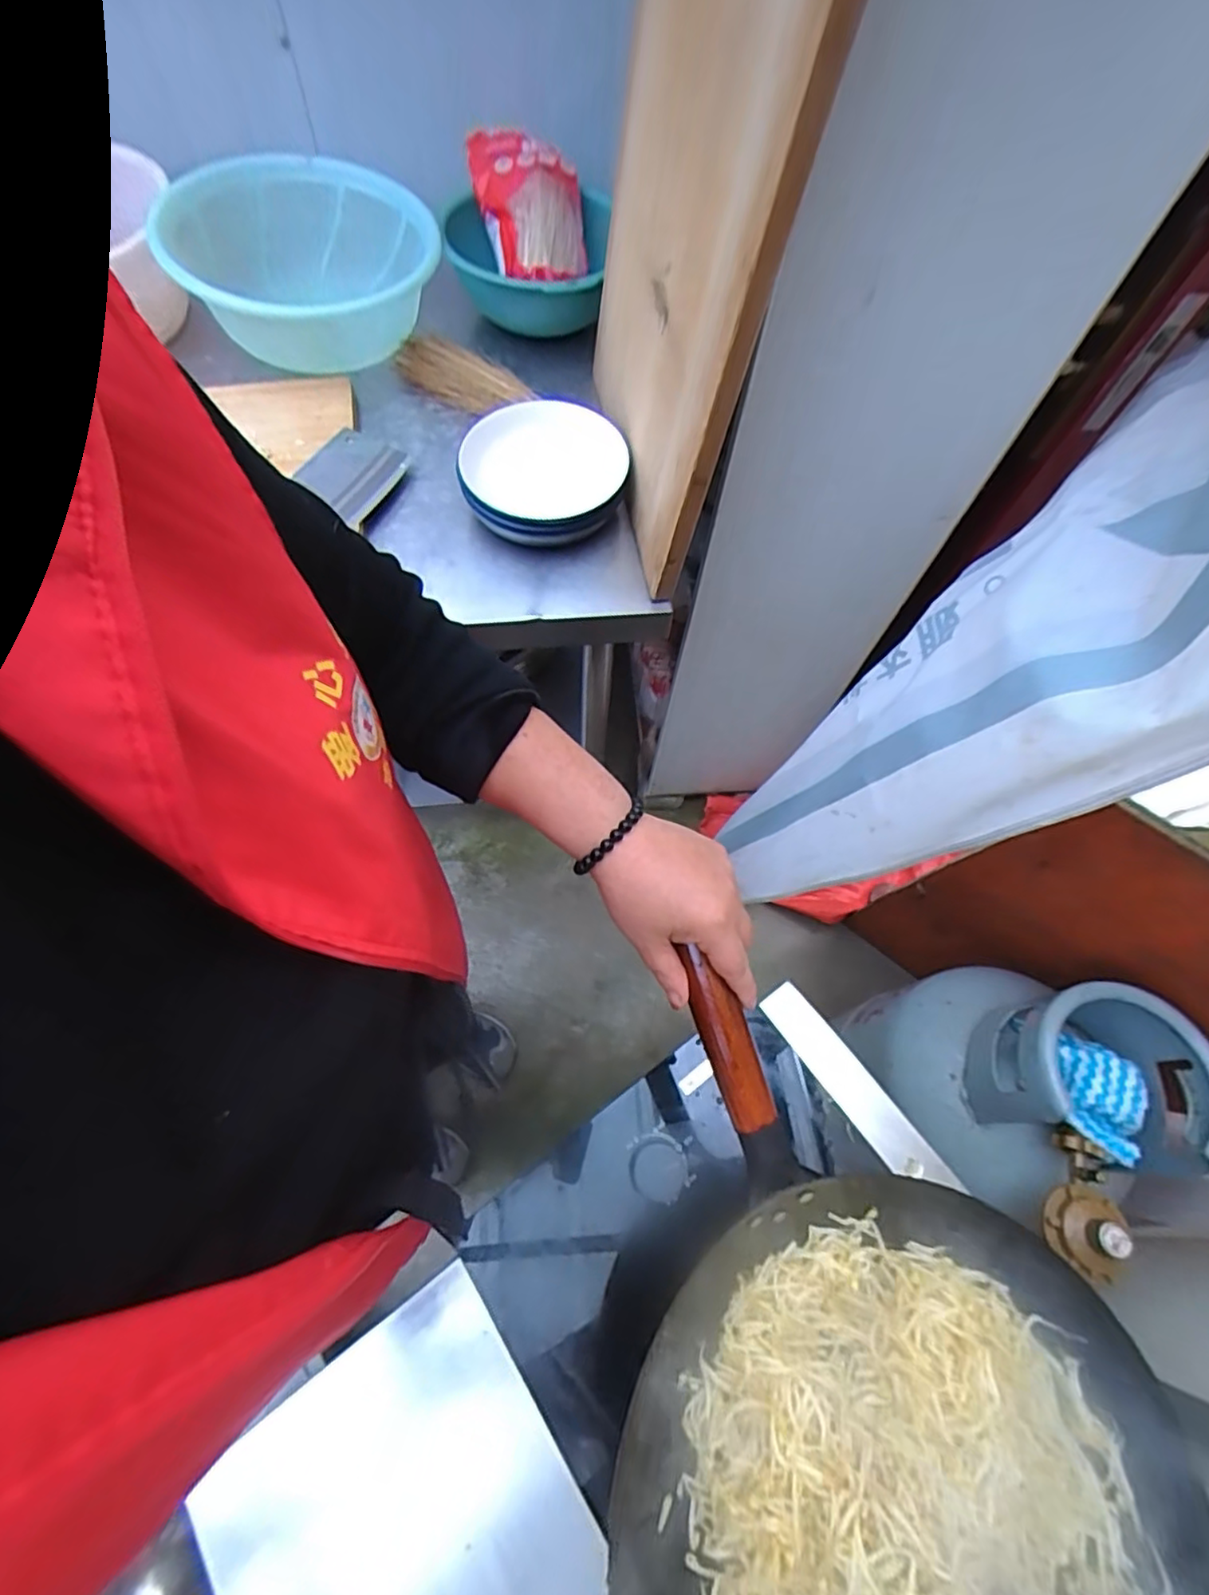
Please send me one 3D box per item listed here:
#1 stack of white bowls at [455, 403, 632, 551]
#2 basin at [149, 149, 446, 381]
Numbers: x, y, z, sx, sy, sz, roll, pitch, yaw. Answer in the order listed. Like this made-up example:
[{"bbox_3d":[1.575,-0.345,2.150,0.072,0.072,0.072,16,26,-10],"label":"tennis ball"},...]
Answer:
[{"bbox_3d":[-0.075,-0.395,0.783,0.194,0.064,0.207,2,64,-2],"label":"stack of white bowls"},{"bbox_3d":[-0.408,-0.770,0.907,0.370,0.113,0.293,40,69,16],"label":"basin"}]

